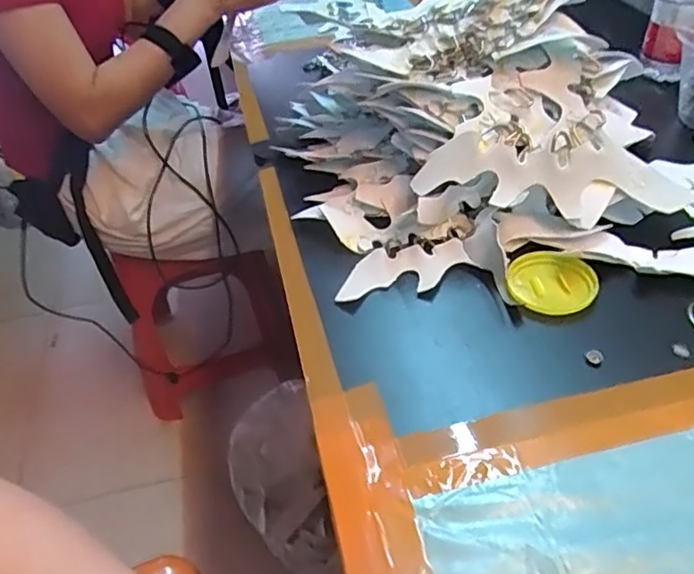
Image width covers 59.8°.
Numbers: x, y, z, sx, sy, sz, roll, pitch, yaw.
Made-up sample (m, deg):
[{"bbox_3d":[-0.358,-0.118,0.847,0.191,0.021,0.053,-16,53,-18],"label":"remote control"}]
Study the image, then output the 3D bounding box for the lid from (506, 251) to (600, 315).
[{"bbox_3d":[0.160,-0.003,0.468,0.066,0.012,0.057,3,43,9],"label":"lid"}]

